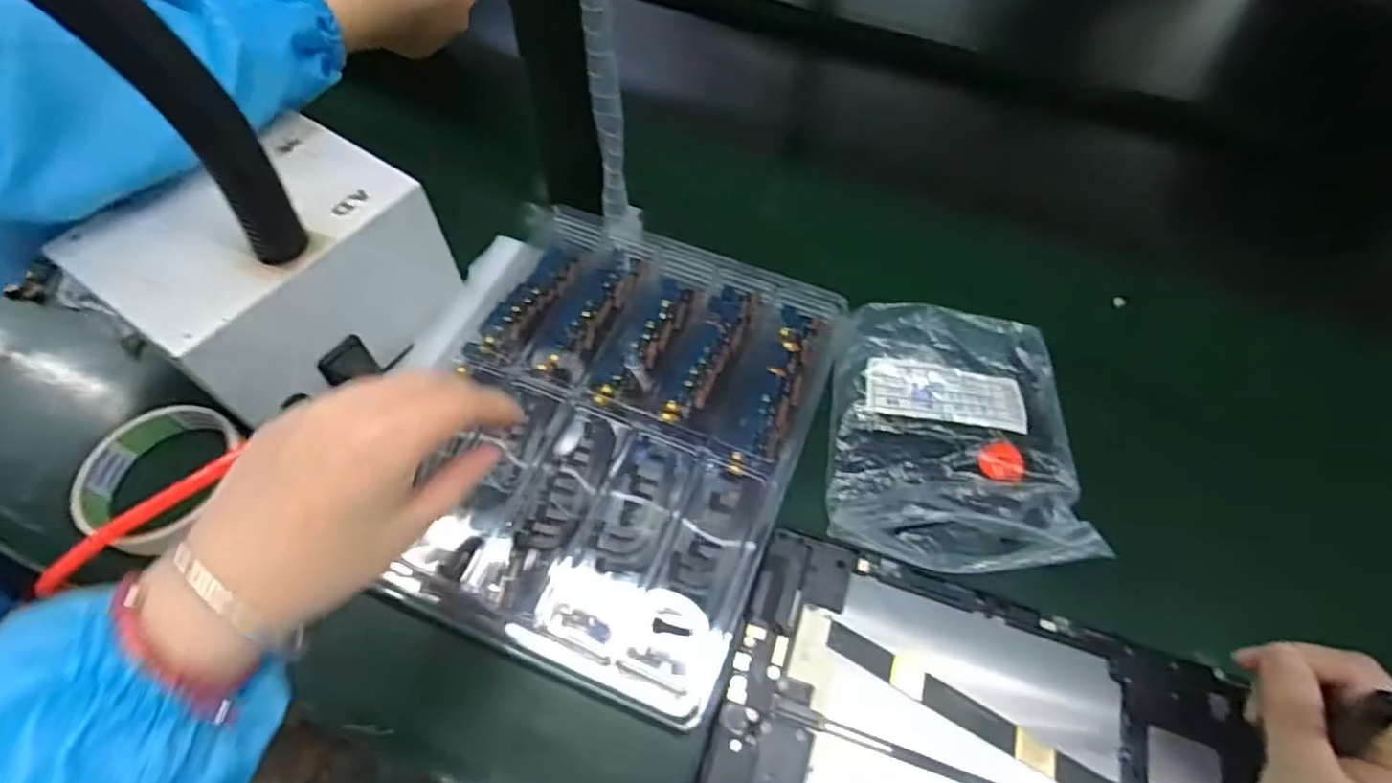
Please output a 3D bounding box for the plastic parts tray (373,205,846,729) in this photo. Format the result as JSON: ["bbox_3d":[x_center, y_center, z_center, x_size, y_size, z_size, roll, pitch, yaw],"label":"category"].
[{"bbox_3d":[-0.045,0.014,0.389,0.209,0.019,0.270,20,59,11],"label":"plastic parts tray"}]

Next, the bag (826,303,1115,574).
[{"bbox_3d":[0.156,0.021,0.407,0.140,0.030,0.172,8,57,3],"label":"bag"}]

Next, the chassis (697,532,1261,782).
[{"bbox_3d":[0.129,0.165,0.306,0.233,0.016,0.146,17,58,9],"label":"chassis"}]

